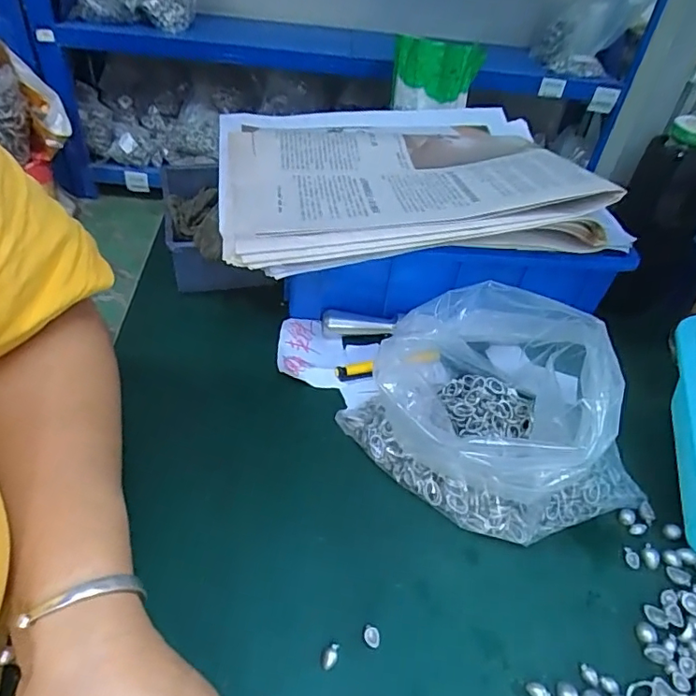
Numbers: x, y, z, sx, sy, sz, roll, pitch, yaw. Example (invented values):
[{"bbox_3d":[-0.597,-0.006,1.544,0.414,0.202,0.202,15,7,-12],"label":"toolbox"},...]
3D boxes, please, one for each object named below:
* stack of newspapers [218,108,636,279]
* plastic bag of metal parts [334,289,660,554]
[{"bbox_3d":[0.046,-0.156,0.440,0.301,0.048,0.250,-2,43,-11],"label":"stack of newspapers"},{"bbox_3d":[0.100,0.038,0.334,0.193,0.092,0.131,18,43,11],"label":"plastic bag of metal parts"}]

